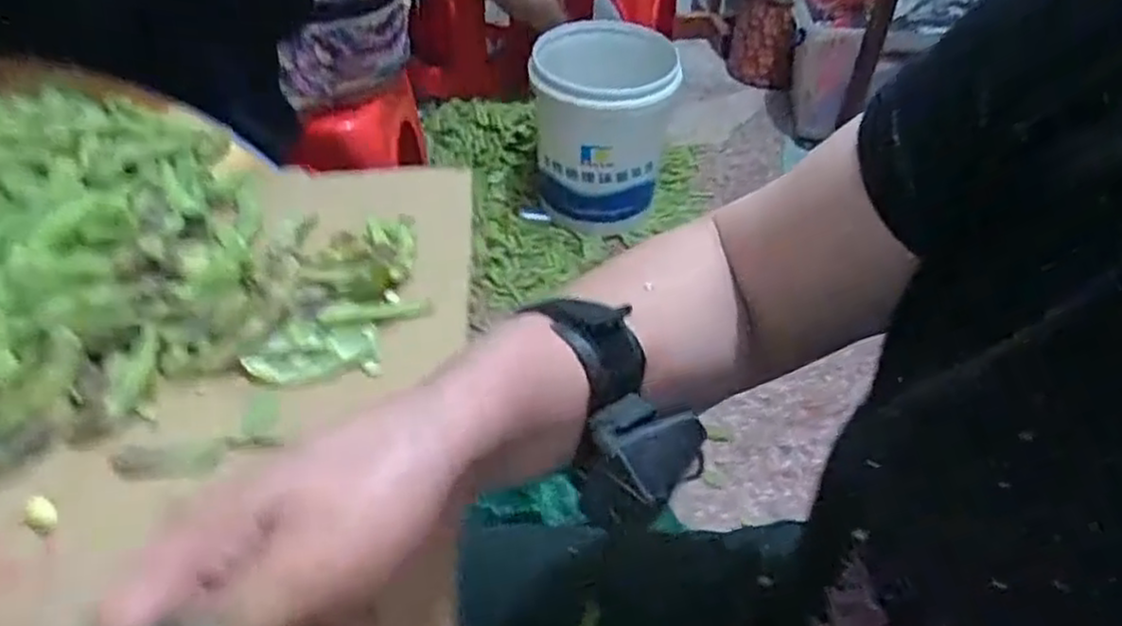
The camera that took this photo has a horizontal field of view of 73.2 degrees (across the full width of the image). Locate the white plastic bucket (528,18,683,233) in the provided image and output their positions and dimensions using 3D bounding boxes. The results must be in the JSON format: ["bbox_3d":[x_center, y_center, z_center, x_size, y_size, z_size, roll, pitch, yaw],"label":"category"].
[{"bbox_3d":[0.090,-0.386,1.653,0.311,0.377,0.301,0,42,-4],"label":"white plastic bucket"}]

